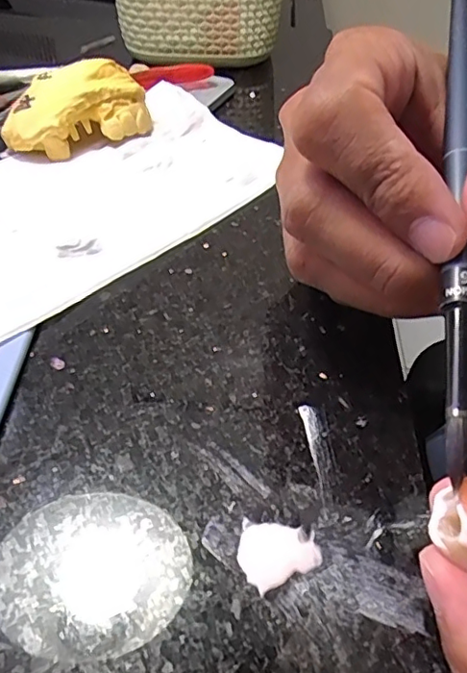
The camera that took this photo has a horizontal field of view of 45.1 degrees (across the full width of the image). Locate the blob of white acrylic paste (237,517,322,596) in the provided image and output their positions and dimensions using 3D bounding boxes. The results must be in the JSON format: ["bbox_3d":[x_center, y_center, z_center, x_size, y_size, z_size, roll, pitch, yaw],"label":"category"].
[{"bbox_3d":[0.010,0.047,0.130,0.018,0.004,0.017,-18,46,-22],"label":"blob of white acrylic paste"}]

